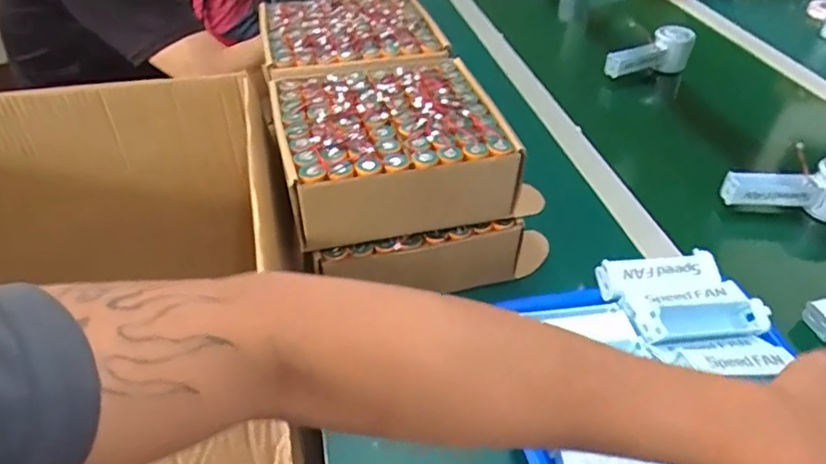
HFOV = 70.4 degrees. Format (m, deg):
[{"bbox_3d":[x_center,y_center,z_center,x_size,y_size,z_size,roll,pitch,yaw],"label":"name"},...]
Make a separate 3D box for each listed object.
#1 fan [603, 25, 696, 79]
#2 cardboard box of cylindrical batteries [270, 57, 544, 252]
[{"bbox_3d":[0.365,-0.273,0.911,0.143,0.059,0.060,-20,45,-23],"label":"fan"},{"bbox_3d":[-0.018,-0.088,0.562,0.210,0.079,0.198,-11,42,-14],"label":"cardboard box of cylindrical batteries"}]

